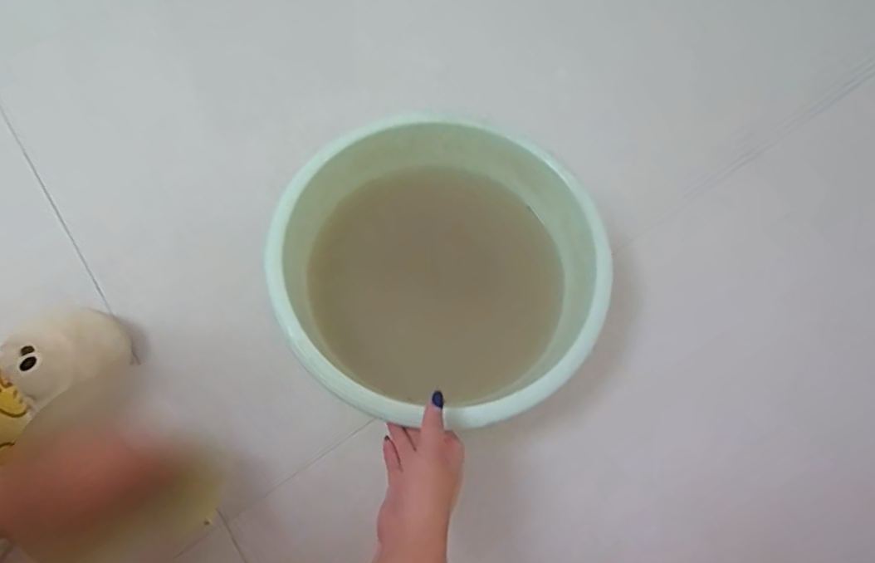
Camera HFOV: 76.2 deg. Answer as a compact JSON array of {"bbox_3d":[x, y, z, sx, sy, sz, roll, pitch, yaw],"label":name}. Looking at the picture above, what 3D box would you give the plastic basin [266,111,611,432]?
[{"bbox_3d":[0.006,-0.014,0.595,0.328,0.128,0.322,-1,68,2],"label":"plastic basin"}]

